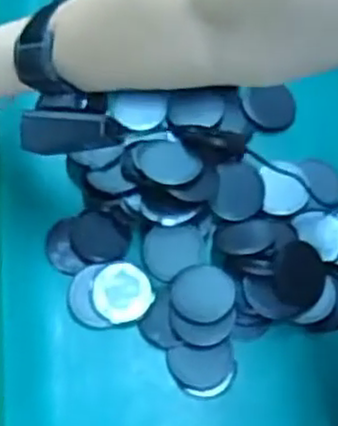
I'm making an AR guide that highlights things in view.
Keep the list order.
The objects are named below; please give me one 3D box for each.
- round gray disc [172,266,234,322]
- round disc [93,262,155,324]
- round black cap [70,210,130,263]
[{"bbox_3d":[0.027,0.065,0.568,0.049,0.011,0.047,1,67,-3],"label":"round gray disc"},{"bbox_3d":[-0.037,0.064,0.567,0.046,0.009,0.047,1,67,-3],"label":"round disc"},{"bbox_3d":[-0.058,0.020,0.585,0.047,0.007,0.043,1,67,-3],"label":"round black cap"}]

